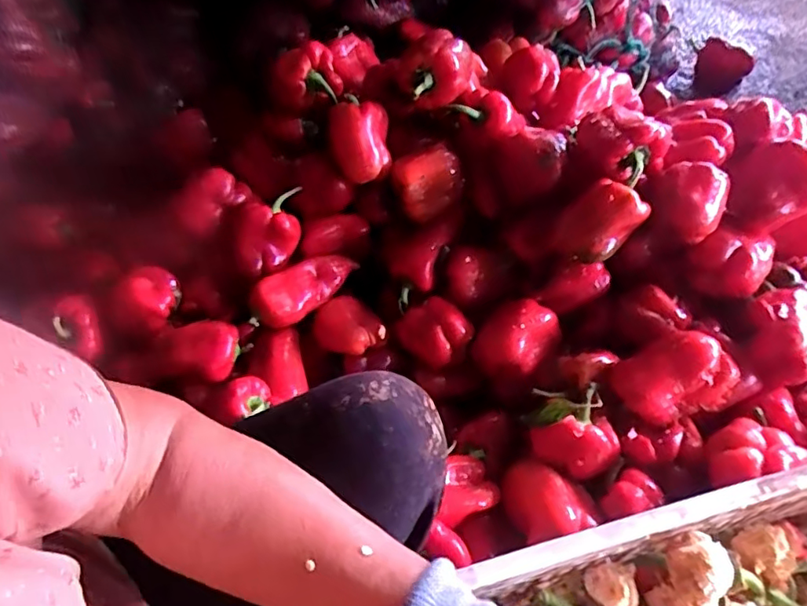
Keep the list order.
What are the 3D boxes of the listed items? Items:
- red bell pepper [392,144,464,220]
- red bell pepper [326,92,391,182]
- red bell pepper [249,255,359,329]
[{"bbox_3d":[0.036,-0.162,0.754,0.091,0.066,0.069,-14,55,-7],"label":"red bell pepper"},{"bbox_3d":[-0.062,-0.225,0.760,0.082,0.074,0.094,-5,54,-1],"label":"red bell pepper"},{"bbox_3d":[-0.136,-0.026,0.765,0.064,0.053,0.156,36,63,25],"label":"red bell pepper"}]

